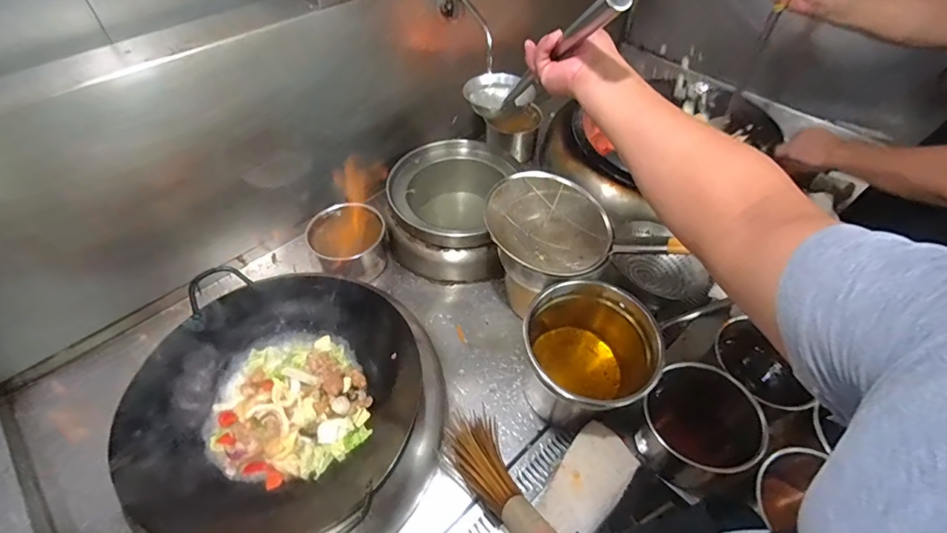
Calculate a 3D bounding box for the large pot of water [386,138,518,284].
[{"bbox_3d":[-0.059,-0.144,1.097,0.287,0.176,0.318,1,51,1],"label":"large pot of water"}]

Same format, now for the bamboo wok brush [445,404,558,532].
[{"bbox_3d":[0.039,0.344,0.729,0.099,0.058,0.284,-22,32,-18],"label":"bamboo wok brush"}]

